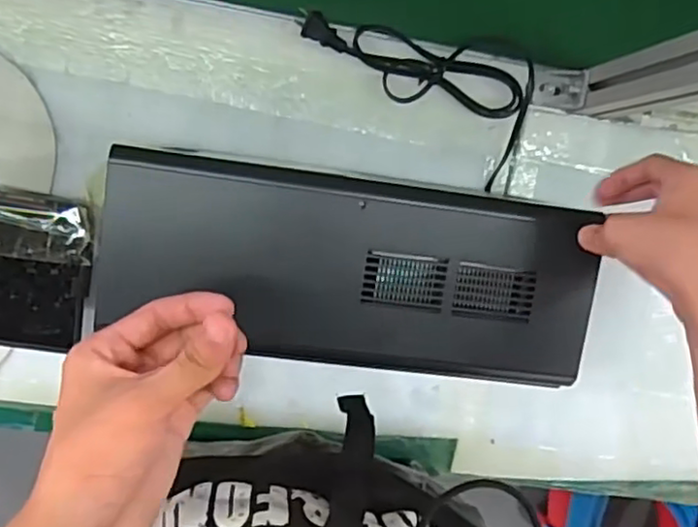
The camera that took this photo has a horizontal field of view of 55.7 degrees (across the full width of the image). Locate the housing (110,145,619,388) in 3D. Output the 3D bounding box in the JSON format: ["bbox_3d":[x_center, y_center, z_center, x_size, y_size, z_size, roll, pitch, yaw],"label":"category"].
[{"bbox_3d":[0.005,0.005,0.473,0.345,0.035,0.141,11,94,-5],"label":"housing"}]

